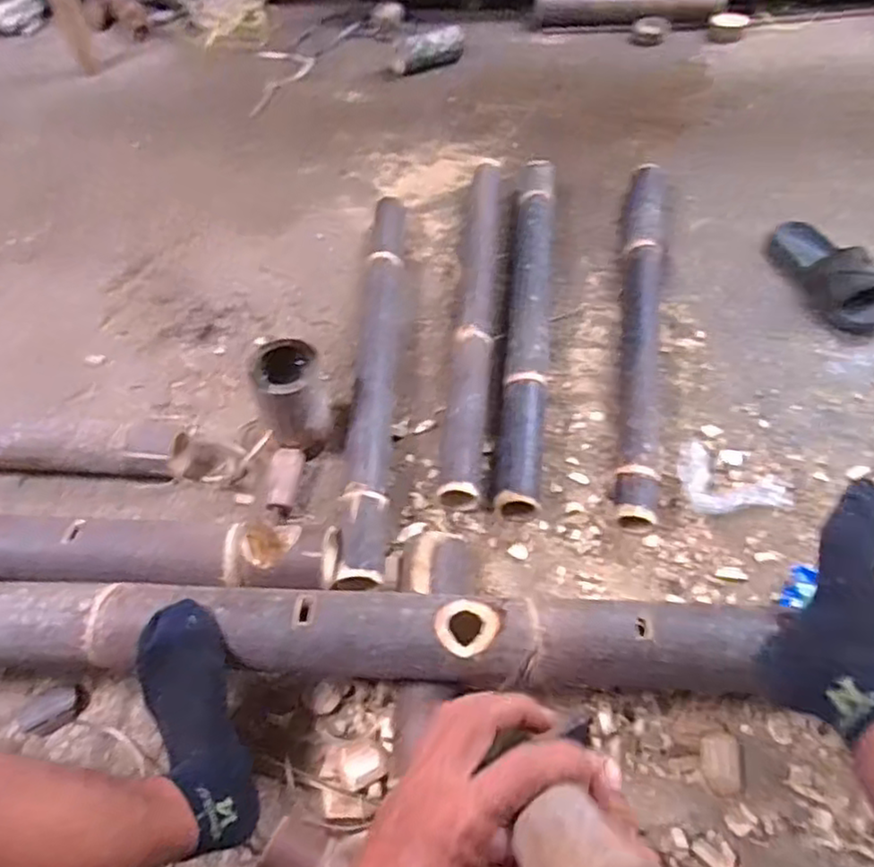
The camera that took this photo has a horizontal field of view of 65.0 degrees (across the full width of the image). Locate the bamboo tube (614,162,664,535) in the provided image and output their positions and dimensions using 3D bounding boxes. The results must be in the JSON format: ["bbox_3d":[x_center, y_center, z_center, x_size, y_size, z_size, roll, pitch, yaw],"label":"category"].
[{"bbox_3d":[0.321,-0.182,1.068,0.069,0.053,0.736,7,55,9],"label":"bamboo tube"}]

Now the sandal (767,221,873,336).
[{"bbox_3d":[0.618,-0.260,1.087,0.115,0.063,0.238,-30,70,-17],"label":"sandal"}]

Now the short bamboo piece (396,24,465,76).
[{"bbox_3d":[-0.018,-0.885,1.582,0.176,0.055,0.084,-15,54,-7],"label":"short bamboo piece"}]

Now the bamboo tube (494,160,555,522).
[{"bbox_3d":[0.144,-0.196,1.070,0.067,0.070,0.717,4,54,7],"label":"bamboo tube"}]

